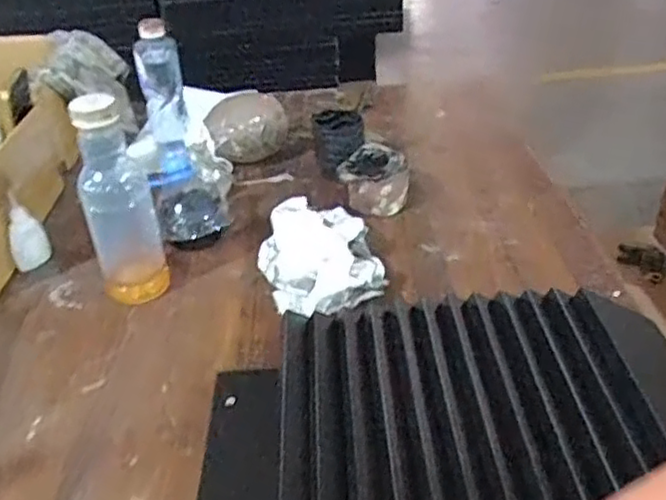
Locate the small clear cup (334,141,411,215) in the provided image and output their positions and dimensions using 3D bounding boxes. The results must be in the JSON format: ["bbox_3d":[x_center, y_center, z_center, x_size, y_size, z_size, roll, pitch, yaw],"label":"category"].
[{"bbox_3d":[0.050,-0.083,0.814,0.085,0.056,0.081,-1,34,4],"label":"small clear cup"}]

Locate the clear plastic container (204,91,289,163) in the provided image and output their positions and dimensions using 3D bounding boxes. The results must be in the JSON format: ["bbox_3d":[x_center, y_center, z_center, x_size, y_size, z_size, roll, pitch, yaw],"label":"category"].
[{"bbox_3d":[-0.116,-0.165,0.924,0.106,0.087,0.078,-6,34,-4],"label":"clear plastic container"}]

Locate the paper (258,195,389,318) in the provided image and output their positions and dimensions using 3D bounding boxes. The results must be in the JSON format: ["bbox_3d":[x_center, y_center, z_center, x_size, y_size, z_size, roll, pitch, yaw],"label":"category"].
[{"bbox_3d":[-0.015,0.006,0.704,0.115,0.056,0.179,-8,35,-7],"label":"paper"}]

